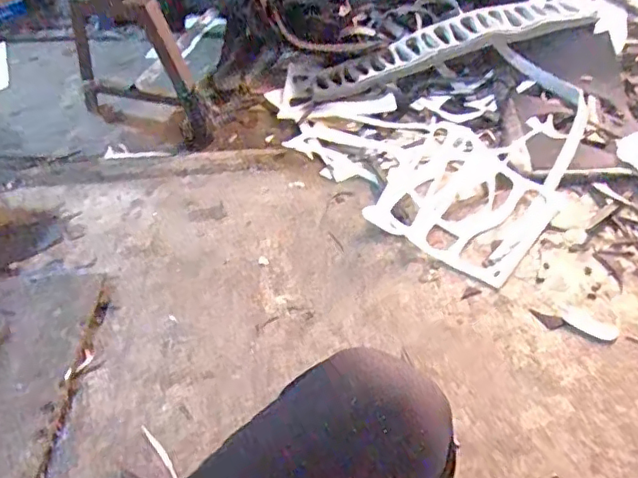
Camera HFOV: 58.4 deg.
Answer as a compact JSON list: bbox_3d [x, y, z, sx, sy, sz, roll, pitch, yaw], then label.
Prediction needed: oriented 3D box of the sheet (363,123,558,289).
[{"bbox_3d":[0.263,-0.083,1.027,0.290,0.049,0.282,28,56,30],"label":"sheet"}]

